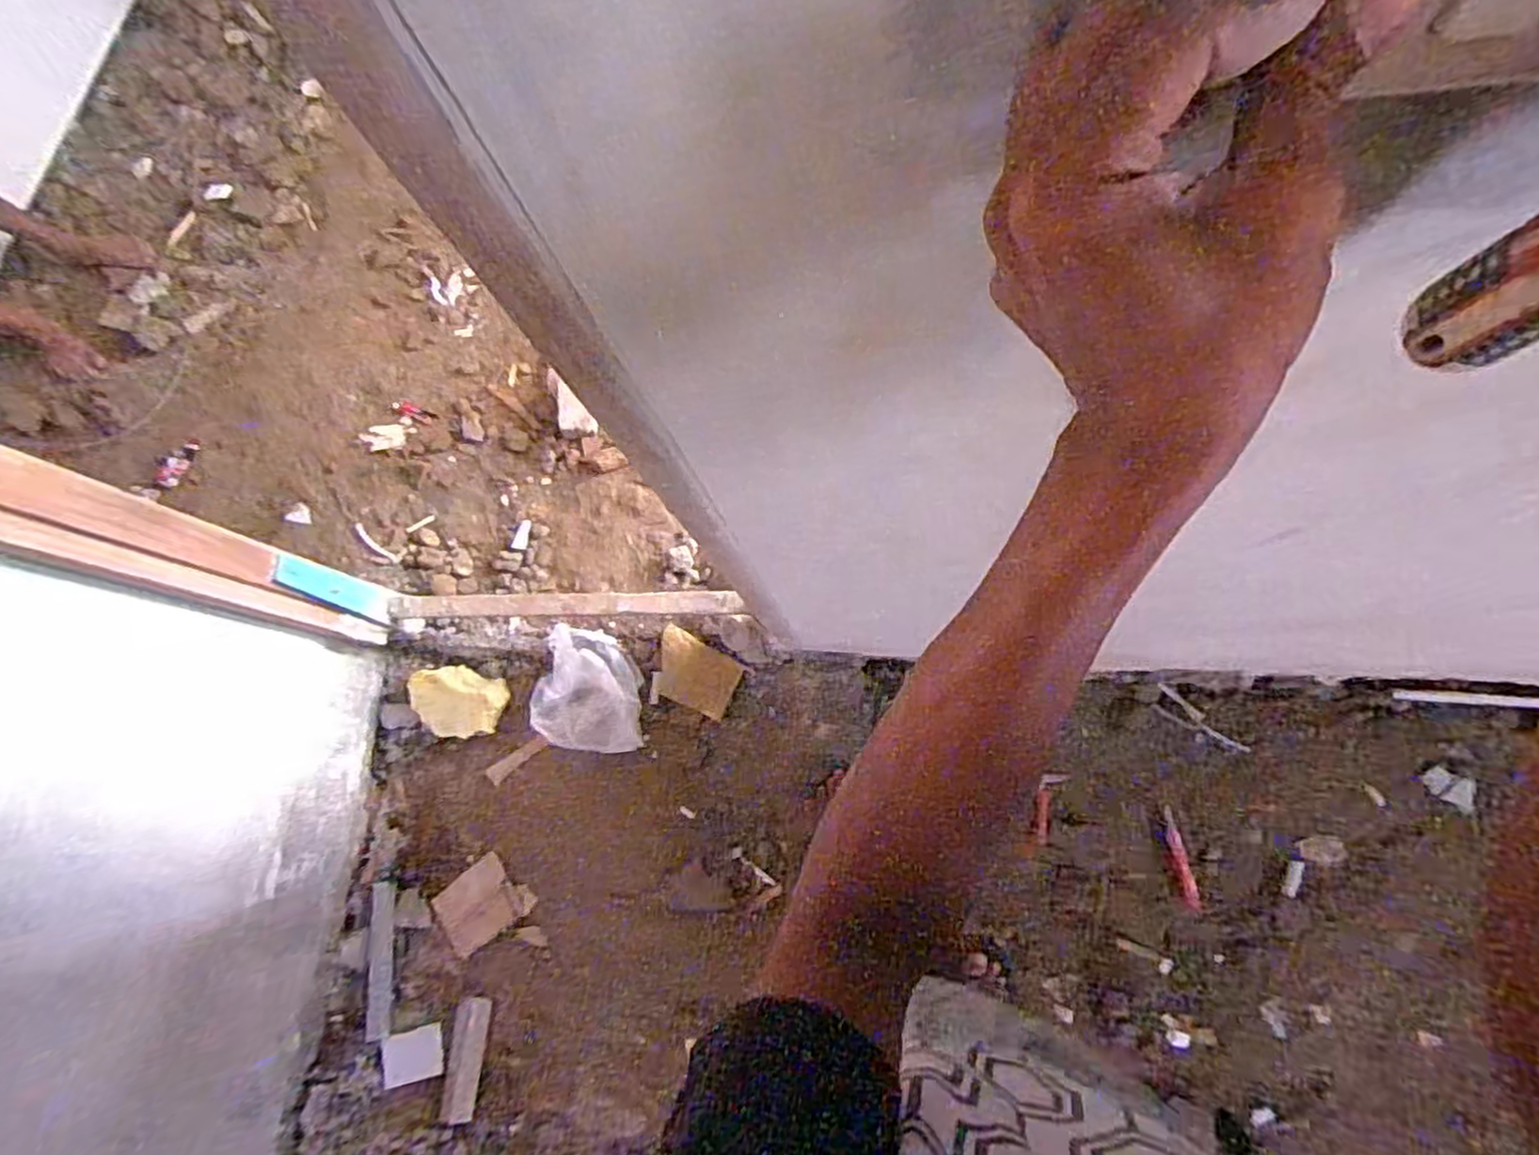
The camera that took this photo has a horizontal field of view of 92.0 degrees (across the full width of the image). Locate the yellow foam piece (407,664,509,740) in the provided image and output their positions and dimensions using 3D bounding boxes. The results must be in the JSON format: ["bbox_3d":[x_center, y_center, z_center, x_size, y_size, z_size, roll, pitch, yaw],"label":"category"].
[{"bbox_3d":[-0.611,0.241,1.446,0.171,0.086,0.135,15,78,12],"label":"yellow foam piece"}]

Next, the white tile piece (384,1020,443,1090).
[{"bbox_3d":[-0.617,0.830,1.288,0.091,0.015,0.079,-4,69,-26],"label":"white tile piece"}]

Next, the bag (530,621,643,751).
[{"bbox_3d":[-0.354,0.221,1.451,0.205,0.071,0.230,4,76,9],"label":"bag"}]

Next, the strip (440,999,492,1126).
[{"bbox_3d":[-0.530,0.837,1.290,0.055,0.019,0.190,5,75,2],"label":"strip"}]

